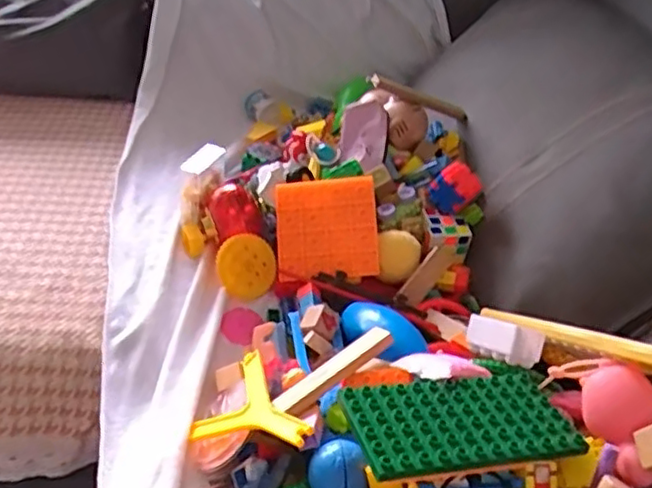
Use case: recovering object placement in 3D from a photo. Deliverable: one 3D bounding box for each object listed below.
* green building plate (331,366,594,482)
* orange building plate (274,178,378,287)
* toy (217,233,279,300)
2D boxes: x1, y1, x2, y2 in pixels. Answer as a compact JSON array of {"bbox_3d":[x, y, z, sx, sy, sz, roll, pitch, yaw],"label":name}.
[{"bbox_3d":[0.111,0.147,0.546,0.189,0.014,0.097,1,29,-19],"label":"green building plate"},{"bbox_3d":[0.000,-0.018,0.826,0.122,0.010,0.128,-5,76,9],"label":"orange building plate"},{"bbox_3d":[-0.098,0.027,0.821,0.072,0.012,0.081,-3,80,-16],"label":"toy"}]

